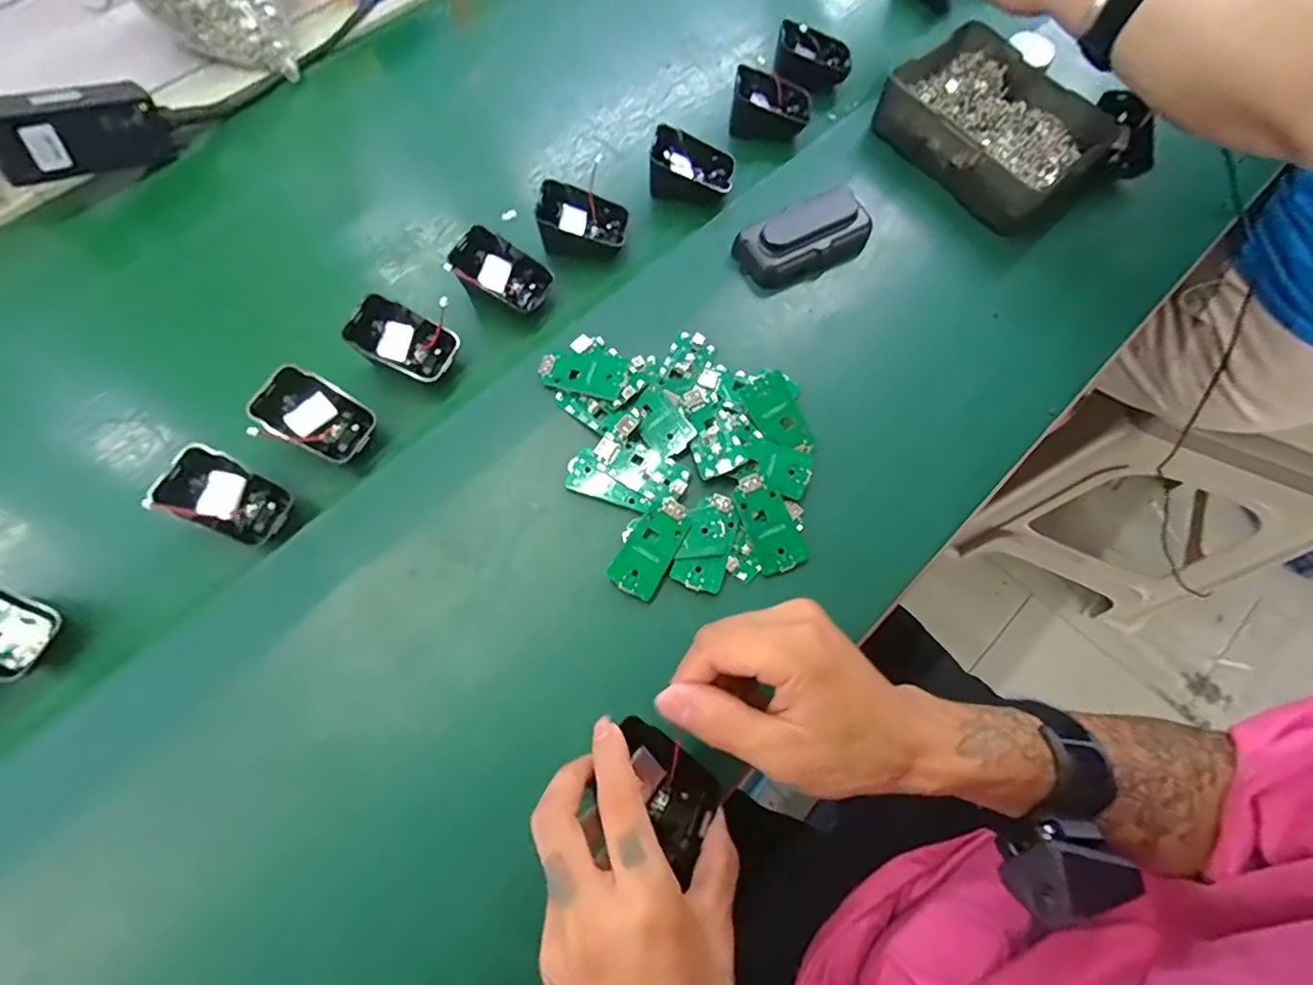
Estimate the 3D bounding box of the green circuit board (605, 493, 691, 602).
[{"bbox_3d":[-0.004,0.033,0.370,0.033,0.008,0.064,27,76,10],"label":"green circuit board"}]

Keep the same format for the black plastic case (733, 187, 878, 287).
[{"bbox_3d":[0.117,-0.197,0.450,0.101,0.028,0.054,-29,74,-6],"label":"black plastic case"}]

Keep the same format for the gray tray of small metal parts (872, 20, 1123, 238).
[{"bbox_3d":[0.281,-0.308,0.485,0.133,0.046,0.179,-40,76,-9],"label":"gray tray of small metal parts"}]

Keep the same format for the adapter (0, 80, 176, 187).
[{"bbox_3d":[-0.447,-0.280,0.454,0.029,0.052,0.116,40,54,13],"label":"adapter"}]

